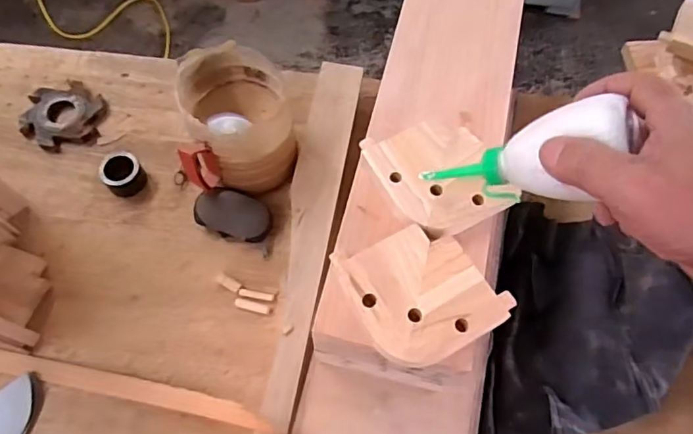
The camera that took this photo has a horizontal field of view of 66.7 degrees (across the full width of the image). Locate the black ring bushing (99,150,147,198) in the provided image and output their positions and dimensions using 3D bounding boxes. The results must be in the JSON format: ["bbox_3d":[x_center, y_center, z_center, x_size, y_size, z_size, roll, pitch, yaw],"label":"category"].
[{"bbox_3d":[-0.276,-0.054,0.652,0.045,0.030,0.050,-30,70,-15],"label":"black ring bushing"}]

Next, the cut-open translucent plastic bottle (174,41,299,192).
[{"bbox_3d":[-0.124,-0.112,0.615,0.117,0.101,0.134,-16,67,-10],"label":"cut-open translucent plastic bottle"}]

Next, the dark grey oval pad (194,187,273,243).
[{"bbox_3d":[-0.134,-0.003,0.628,0.092,0.017,0.054,21,95,-2],"label":"dark grey oval pad"}]

